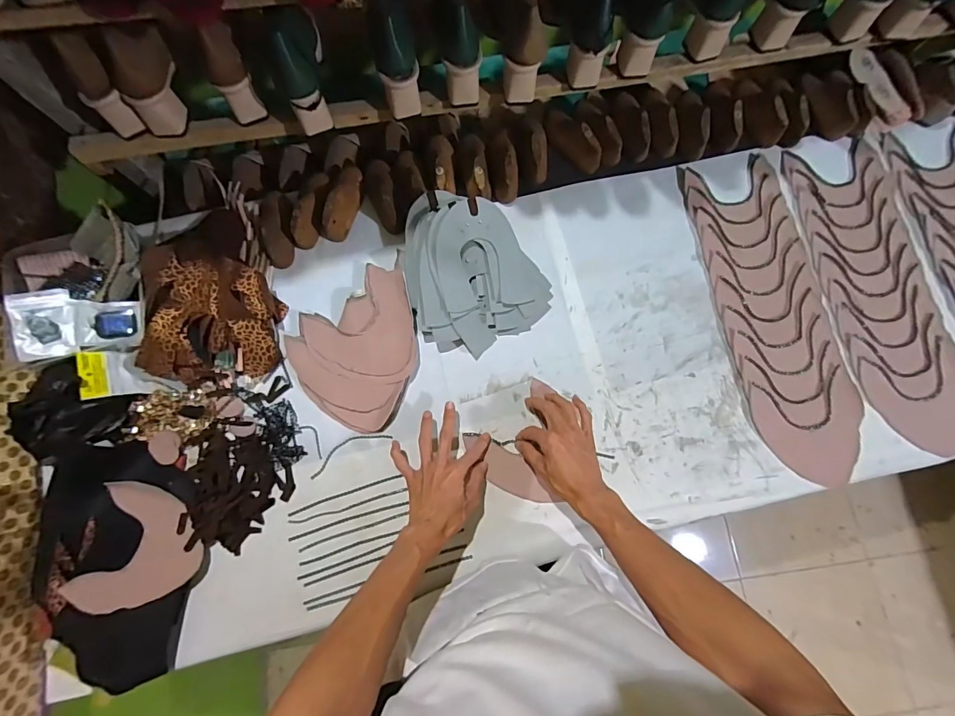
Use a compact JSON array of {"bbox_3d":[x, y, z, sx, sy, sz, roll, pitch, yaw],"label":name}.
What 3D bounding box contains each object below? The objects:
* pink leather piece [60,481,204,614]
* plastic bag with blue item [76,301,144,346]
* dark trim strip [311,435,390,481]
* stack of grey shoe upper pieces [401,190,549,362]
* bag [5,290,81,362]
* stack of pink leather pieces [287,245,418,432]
[{"bbox_3d":[-0.467,0.267,0.588,0.159,0.033,0.159,13,78,4],"label":"pink leather piece"},{"bbox_3d":[-0.555,-0.052,0.639,0.078,0.008,0.071,-4,76,-31],"label":"plastic bag with blue item"},{"bbox_3d":[-0.194,0.138,0.637,0.129,0.005,0.032,-28,78,-5],"label":"dark trim strip"},{"bbox_3d":[-0.020,-0.139,0.661,0.207,0.094,0.243,-30,78,-5],"label":"stack of grey shoe upper pieces"},{"bbox_3d":[-0.633,-0.049,0.618,0.077,0.011,0.102,-11,86,-21],"label":"bag"},{"bbox_3d":[-0.189,-0.015,0.661,0.191,0.029,0.250,-13,77,-1],"label":"stack of pink leather pieces"}]

